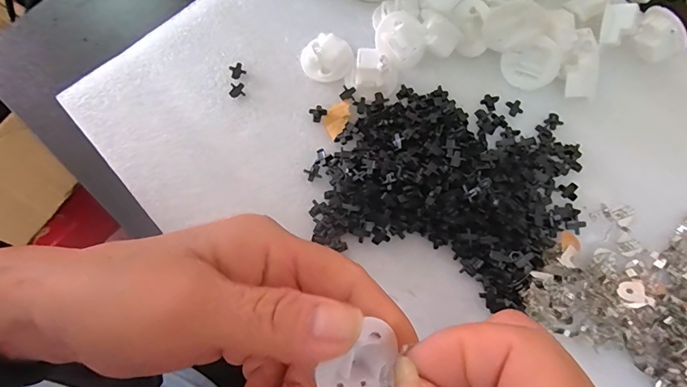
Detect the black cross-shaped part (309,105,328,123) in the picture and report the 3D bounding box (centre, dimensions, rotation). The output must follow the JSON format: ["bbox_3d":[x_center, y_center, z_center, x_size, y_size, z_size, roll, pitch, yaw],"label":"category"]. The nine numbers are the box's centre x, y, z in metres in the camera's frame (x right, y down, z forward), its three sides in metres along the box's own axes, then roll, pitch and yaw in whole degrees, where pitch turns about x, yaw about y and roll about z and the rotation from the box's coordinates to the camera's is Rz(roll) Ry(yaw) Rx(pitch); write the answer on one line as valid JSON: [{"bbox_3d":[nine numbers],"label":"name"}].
[{"bbox_3d":[-0.015,-0.049,0.244,0.010,0.004,0.009,-26,75,-5],"label":"black cross-shaped part"}]

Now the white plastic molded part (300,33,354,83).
[{"bbox_3d":[-0.011,-0.084,0.247,0.031,0.018,0.023,-11,74,-1],"label":"white plastic molded part"}]

